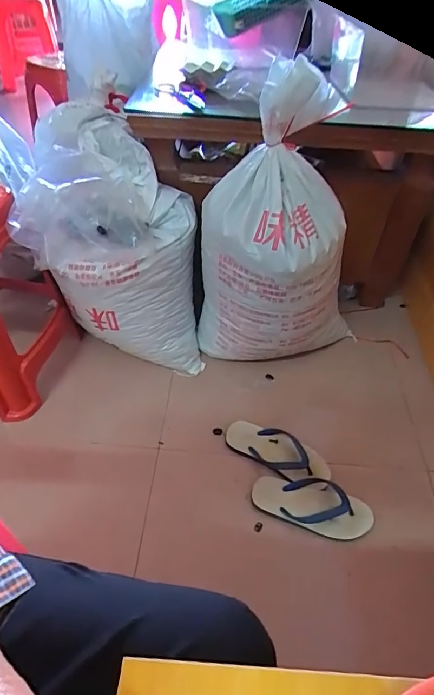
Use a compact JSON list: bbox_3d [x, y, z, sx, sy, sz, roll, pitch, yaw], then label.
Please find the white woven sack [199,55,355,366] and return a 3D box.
[{"bbox_3d":[0.141,-0.239,0.939,0.338,0.632,0.248,22,49,18],"label":"white woven sack"}]

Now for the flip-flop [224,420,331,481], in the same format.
[{"bbox_3d":[0.133,0.226,0.928,0.240,0.044,0.099,24,49,20],"label":"flip-flop"}]

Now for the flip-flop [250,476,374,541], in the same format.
[{"bbox_3d":[0.194,0.316,0.849,0.241,0.050,0.101,13,46,10],"label":"flip-flop"}]

